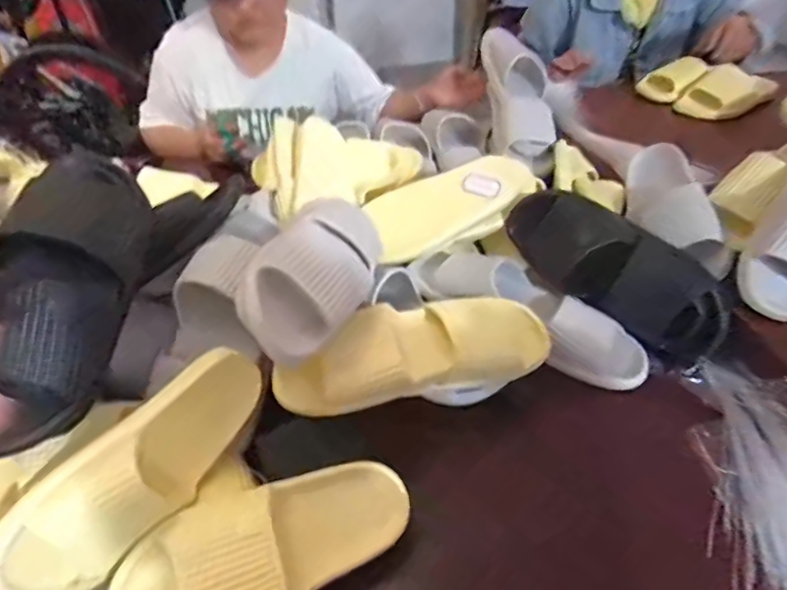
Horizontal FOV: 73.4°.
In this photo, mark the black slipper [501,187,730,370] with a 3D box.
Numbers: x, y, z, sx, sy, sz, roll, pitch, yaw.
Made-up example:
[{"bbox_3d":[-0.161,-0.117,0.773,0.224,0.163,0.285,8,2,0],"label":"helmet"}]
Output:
[{"bbox_3d":[0.287,-0.037,0.691,0.302,0.105,0.079,39,53,18],"label":"black slipper"}]

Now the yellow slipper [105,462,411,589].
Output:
[{"bbox_3d":[-0.097,0.211,0.436,0.255,0.075,0.104,-13,75,-29],"label":"yellow slipper"}]

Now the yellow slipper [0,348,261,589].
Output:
[{"bbox_3d":[-0.198,0.145,0.438,0.066,0.085,0.247,24,47,25],"label":"yellow slipper"}]

